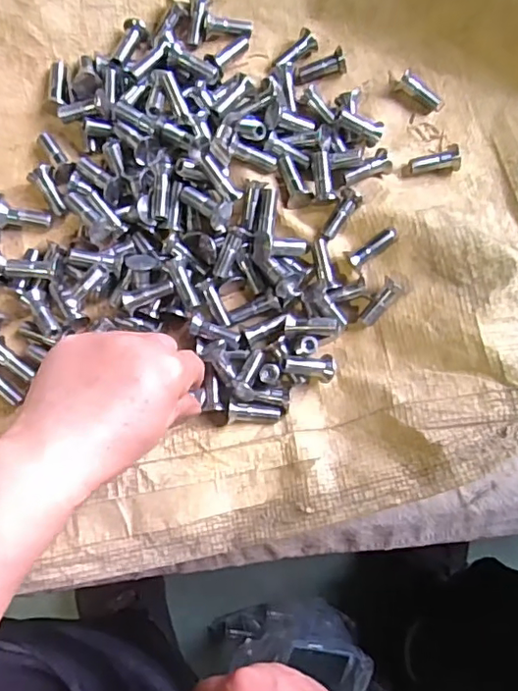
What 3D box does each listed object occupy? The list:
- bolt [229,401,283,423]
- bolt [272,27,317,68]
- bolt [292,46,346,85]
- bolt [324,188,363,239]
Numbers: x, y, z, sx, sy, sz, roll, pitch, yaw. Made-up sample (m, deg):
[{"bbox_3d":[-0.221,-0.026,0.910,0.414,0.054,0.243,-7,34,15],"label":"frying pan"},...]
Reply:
[{"bbox_3d":[-0.003,0.045,0.369,0.036,0.011,0.013,6,80,-15],"label":"bolt"},{"bbox_3d":[0.026,-0.221,0.417,0.039,0.013,0.016,-41,85,-8],"label":"bolt"},{"bbox_3d":[0.045,-0.209,0.414,0.039,0.014,0.013,-15,82,-5],"label":"bolt"},{"bbox_3d":[0.057,-0.090,0.385,0.014,0.011,0.036,31,95,3],"label":"bolt"}]

